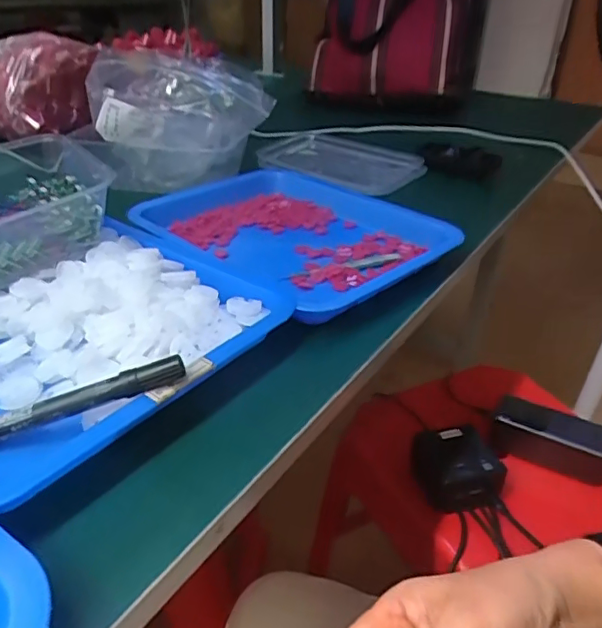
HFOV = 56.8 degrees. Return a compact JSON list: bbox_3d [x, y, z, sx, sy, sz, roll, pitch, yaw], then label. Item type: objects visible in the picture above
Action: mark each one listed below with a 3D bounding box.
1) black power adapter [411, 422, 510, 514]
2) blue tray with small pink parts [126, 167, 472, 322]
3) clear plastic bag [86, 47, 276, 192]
[{"bbox_3d":[0.169,0.174,0.621,0.088,0.055,0.083,-1,33,-5],"label":"black power adapter"},{"bbox_3d":[-0.019,-0.084,0.553,0.294,0.035,0.216,28,41,34],"label":"blue tray with small pink parts"},{"bbox_3d":[-0.147,-0.220,0.646,0.203,0.144,0.112,-6,33,-12],"label":"clear plastic bag"}]

